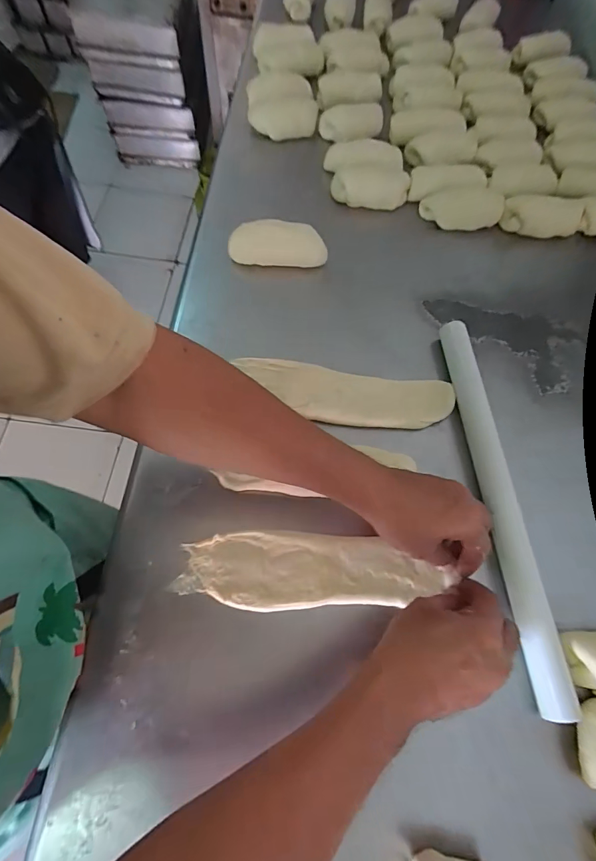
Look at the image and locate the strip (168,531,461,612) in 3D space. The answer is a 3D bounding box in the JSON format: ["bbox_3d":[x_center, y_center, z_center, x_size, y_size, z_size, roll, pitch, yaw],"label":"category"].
[{"bbox_3d":[0.017,0.136,0.373,0.253,0.011,0.068,3,67,-1],"label":"strip"}]

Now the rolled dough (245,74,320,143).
[{"bbox_3d":[-0.027,-0.545,0.643,0.110,0.034,0.119,-3,68,-5],"label":"rolled dough"}]

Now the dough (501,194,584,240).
[{"bbox_3d":[0.369,-0.321,0.584,0.122,0.037,0.049,-6,67,-6],"label":"dough"}]

